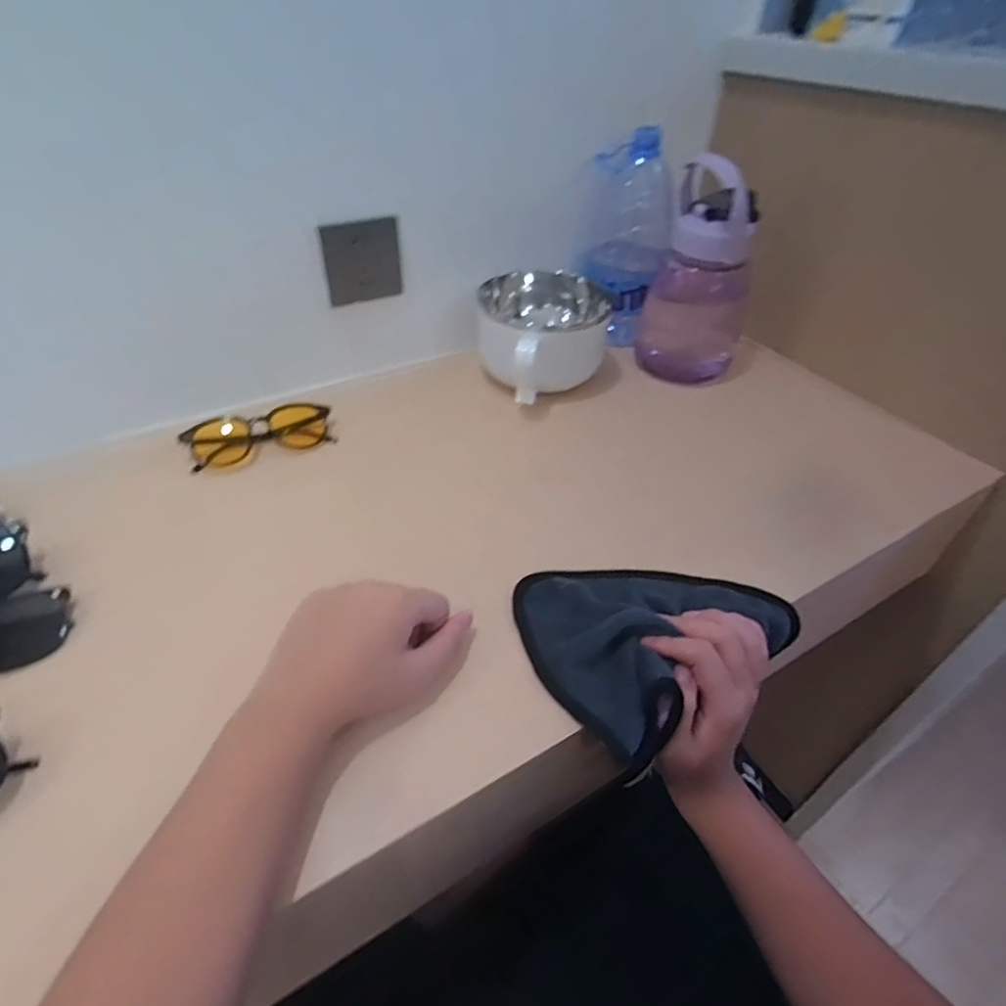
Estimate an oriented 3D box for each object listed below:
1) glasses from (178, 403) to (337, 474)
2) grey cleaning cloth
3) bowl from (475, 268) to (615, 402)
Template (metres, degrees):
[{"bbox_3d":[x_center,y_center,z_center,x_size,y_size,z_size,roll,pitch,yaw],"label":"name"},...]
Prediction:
[{"bbox_3d":[-0.243,-0.070,0.583,0.136,0.034,0.037,-18,45,-19],"label":"glasses"},{"bbox_3d":[0.109,0.086,0.451,0.197,0.034,0.153,-26,49,-26],"label":"grey cleaning cloth"},{"bbox_3d":[0.040,-0.195,0.669,0.150,0.092,0.120,-29,50,-29],"label":"bowl"}]

